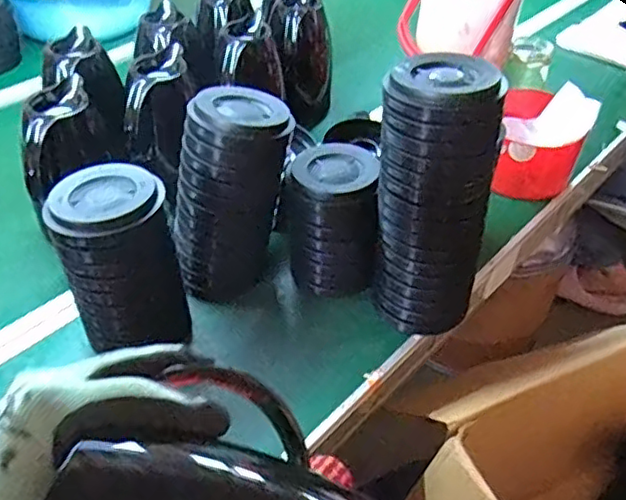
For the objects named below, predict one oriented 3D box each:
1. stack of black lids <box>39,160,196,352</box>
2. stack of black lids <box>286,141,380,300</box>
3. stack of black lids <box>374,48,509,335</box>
[{"bbox_3d":[-0.219,0.014,0.706,0.121,0.196,0.121,-22,46,-22],"label":"stack of black lids"},{"bbox_3d":[0.025,-0.036,0.818,0.112,0.165,0.127,0,42,-1],"label":"stack of black lids"},{"bbox_3d":[0.135,-0.055,0.730,0.129,0.314,0.114,9,43,10],"label":"stack of black lids"}]

